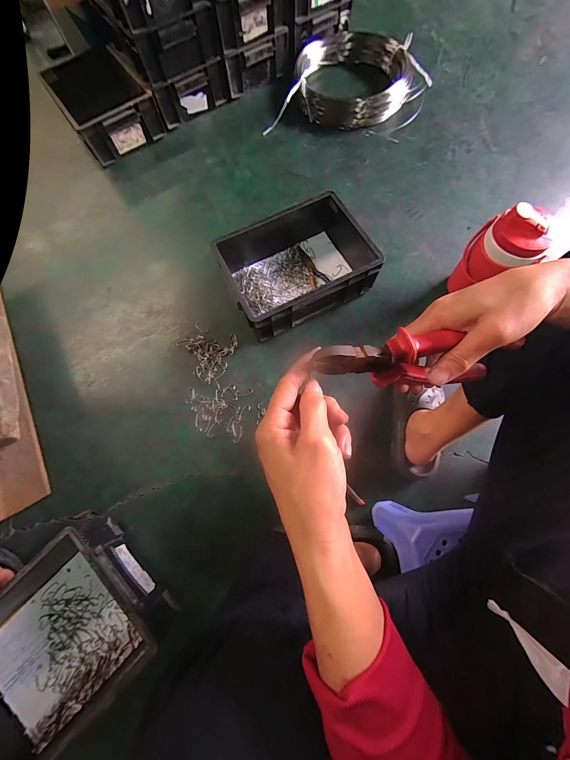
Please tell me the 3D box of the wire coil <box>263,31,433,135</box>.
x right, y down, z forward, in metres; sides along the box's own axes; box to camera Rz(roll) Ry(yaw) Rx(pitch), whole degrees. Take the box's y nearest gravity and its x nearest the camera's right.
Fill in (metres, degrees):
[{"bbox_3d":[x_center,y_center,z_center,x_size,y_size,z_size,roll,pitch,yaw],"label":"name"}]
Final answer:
[{"bbox_3d":[0.201,-1.003,0.928,0.530,0.073,0.399,-3,72,1],"label":"wire coil"}]

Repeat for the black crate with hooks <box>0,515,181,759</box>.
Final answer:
[{"bbox_3d":[-0.401,0.457,0.477,0.259,0.122,0.354,43,78,14],"label":"black crate with hooks"}]

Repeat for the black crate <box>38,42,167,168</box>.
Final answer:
[{"bbox_3d":[-0.578,-0.891,0.904,0.249,0.141,0.314,-33,74,-8],"label":"black crate"}]

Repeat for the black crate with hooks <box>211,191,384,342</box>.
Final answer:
[{"bbox_3d":[0.032,-0.294,0.700,0.363,0.121,0.282,-23,73,-5],"label":"black crate with hooks"}]

